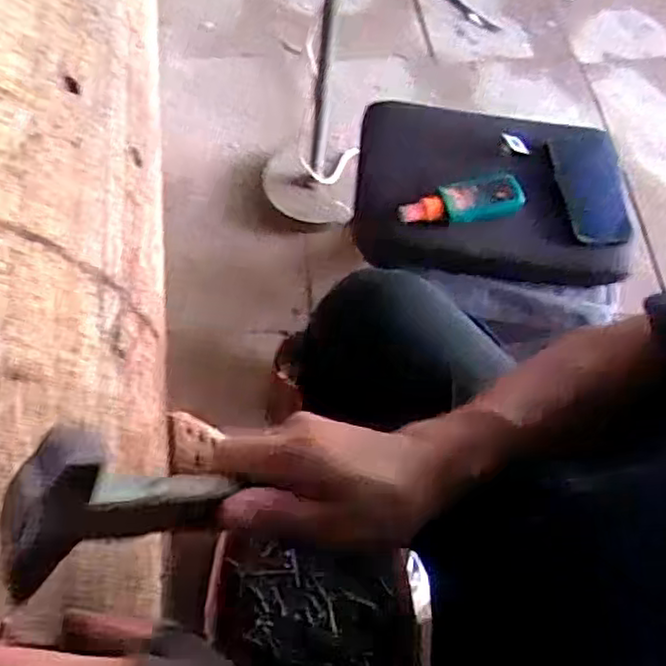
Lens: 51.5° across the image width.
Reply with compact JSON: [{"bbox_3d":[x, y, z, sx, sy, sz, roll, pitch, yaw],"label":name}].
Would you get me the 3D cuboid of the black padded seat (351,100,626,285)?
[{"bbox_3d":[0.206,-0.191,0.895,0.334,0.064,0.248,4,62,-1],"label":"black padded seat"}]

